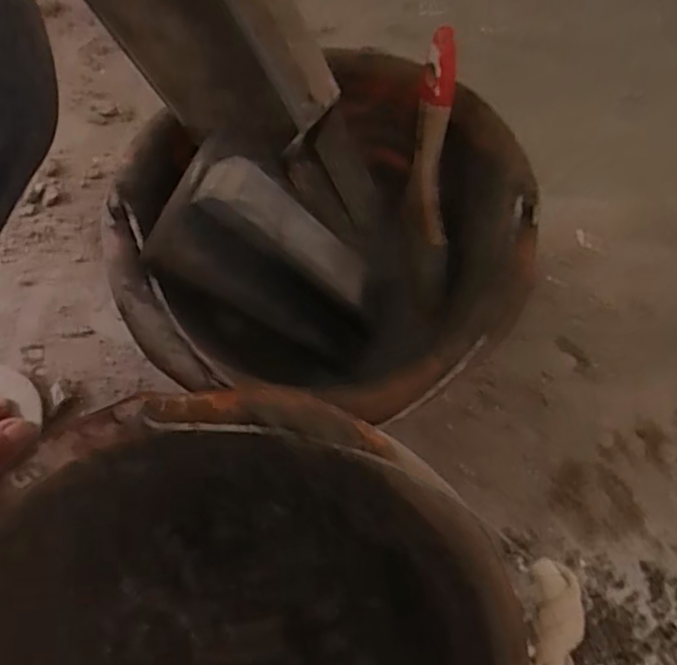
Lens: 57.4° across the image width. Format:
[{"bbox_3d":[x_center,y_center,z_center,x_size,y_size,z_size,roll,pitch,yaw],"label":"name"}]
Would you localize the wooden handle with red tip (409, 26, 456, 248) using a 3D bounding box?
[{"bbox_3d":[0.062,-0.126,0.406,0.022,0.021,0.130,3,107,0],"label":"wooden handle with red tip"}]

